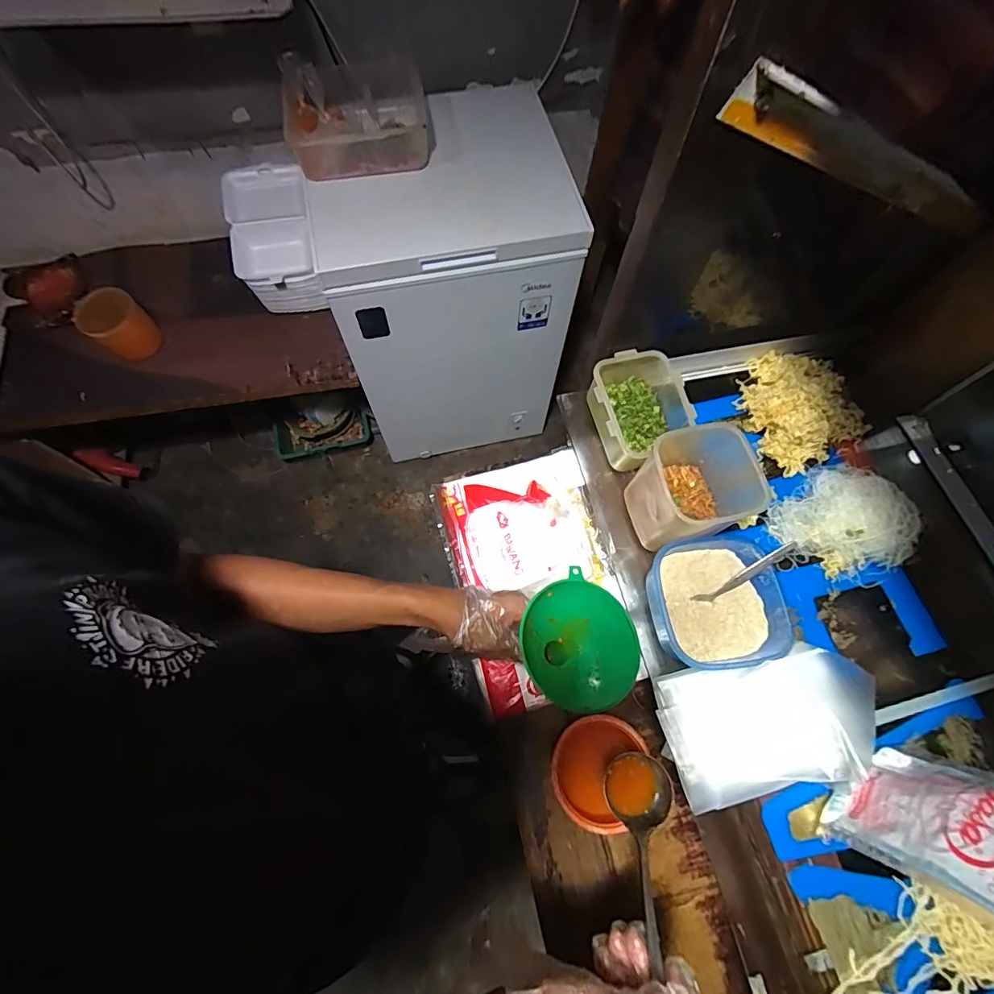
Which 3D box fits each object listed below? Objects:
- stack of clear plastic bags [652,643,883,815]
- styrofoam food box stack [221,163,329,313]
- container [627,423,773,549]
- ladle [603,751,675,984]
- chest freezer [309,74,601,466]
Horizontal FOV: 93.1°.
[{"bbox_3d":[0.254,0.206,0.436,0.196,0.030,0.110,-13,68,-3],"label":"stack of clear plastic bags"},{"bbox_3d":[-0.524,-0.604,1.132,0.179,0.197,0.281,-12,69,-7],"label":"styrofoam food box stack"},{"bbox_3d":[0.191,-0.006,0.474,0.089,0.105,0.091,-12,69,-7],"label":"container"},{"bbox_3d":[0.122,0.313,0.359,0.059,0.037,0.222,10,30,2],"label":"ladle"},{"bbox_3d":[-0.138,-0.563,1.362,0.572,0.770,0.523,-13,69,-7],"label":"chest freezer"}]

